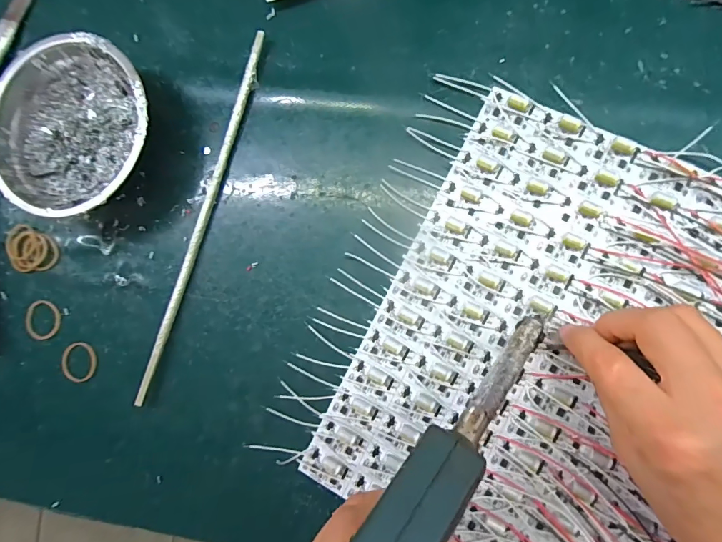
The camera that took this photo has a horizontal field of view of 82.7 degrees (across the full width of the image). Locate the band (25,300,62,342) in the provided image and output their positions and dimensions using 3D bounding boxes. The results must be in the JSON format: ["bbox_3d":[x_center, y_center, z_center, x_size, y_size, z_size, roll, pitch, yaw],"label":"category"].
[{"bbox_3d":[-0.250,0.038,0.319,0.030,0.004,0.030,0,87,9],"label":"band"}]

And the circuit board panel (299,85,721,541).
[{"bbox_3d":[0.130,0.058,0.252,0.242,0.013,0.281,27,92,10],"label":"circuit board panel"}]

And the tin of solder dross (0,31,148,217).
[{"bbox_3d":[-0.205,-0.100,0.300,0.123,0.038,0.123,0,87,9],"label":"tin of solder dross"}]

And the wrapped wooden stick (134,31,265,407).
[{"bbox_3d":[-0.115,-0.036,0.297,0.009,0.010,0.276,19,90,10],"label":"wrapped wooden stick"}]

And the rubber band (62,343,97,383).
[{"bbox_3d":[-0.213,0.069,0.310,0.025,0.005,0.029,25,91,10],"label":"rubber band"}]

